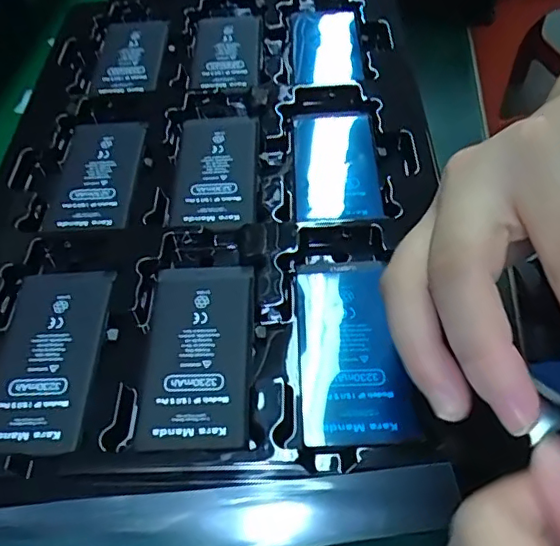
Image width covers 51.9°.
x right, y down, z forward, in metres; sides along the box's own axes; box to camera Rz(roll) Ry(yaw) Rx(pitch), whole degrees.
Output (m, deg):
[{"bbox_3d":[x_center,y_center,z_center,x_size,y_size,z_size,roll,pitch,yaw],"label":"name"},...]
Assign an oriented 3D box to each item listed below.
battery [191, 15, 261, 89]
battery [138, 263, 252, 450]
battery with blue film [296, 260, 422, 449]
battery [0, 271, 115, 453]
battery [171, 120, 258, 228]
[{"bbox_3d":[-0.034,-0.142,0.366,0.042,0.005,0.080,-4,51,3],"label":"battery"},{"bbox_3d":[-0.034,0.031,0.237,0.044,0.004,0.083,-3,51,4],"label":"battery"},{"bbox_3d":[0.028,0.028,0.235,0.041,0.004,0.084,-6,51,2],"label":"battery with blue film"},{"bbox_3d":[-0.098,0.035,0.241,0.049,0.008,0.083,-2,52,3],"label":"battery"},{"bbox_3d":[-0.033,-0.055,0.302,0.043,0.006,0.082,-5,51,2],"label":"battery"}]

